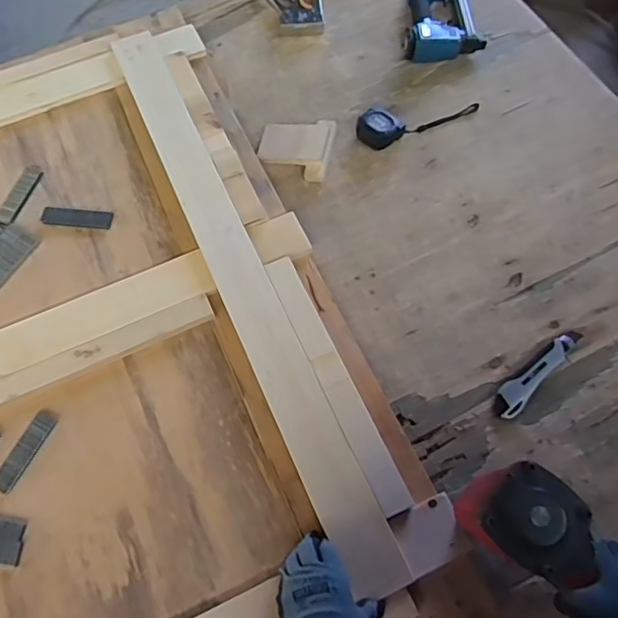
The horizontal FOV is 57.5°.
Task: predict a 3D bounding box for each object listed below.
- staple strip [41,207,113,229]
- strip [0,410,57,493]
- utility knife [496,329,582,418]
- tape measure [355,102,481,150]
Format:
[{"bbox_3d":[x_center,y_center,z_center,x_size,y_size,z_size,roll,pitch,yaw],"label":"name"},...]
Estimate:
[{"bbox_3d":[-0.356,-0.140,0.867,0.106,0.004,0.032,4,66,1],"label":"staple strip"},{"bbox_3d":[-0.368,0.183,0.730,0.030,0.005,0.106,23,68,9],"label":"strip"},{"bbox_3d":[0.312,0.083,0.772,0.038,0.021,0.168,42,72,16],"label":"utility knife"},{"bbox_3d":[0.179,-0.330,0.948,0.214,0.035,0.073,-26,69,-12],"label":"tape measure"}]

